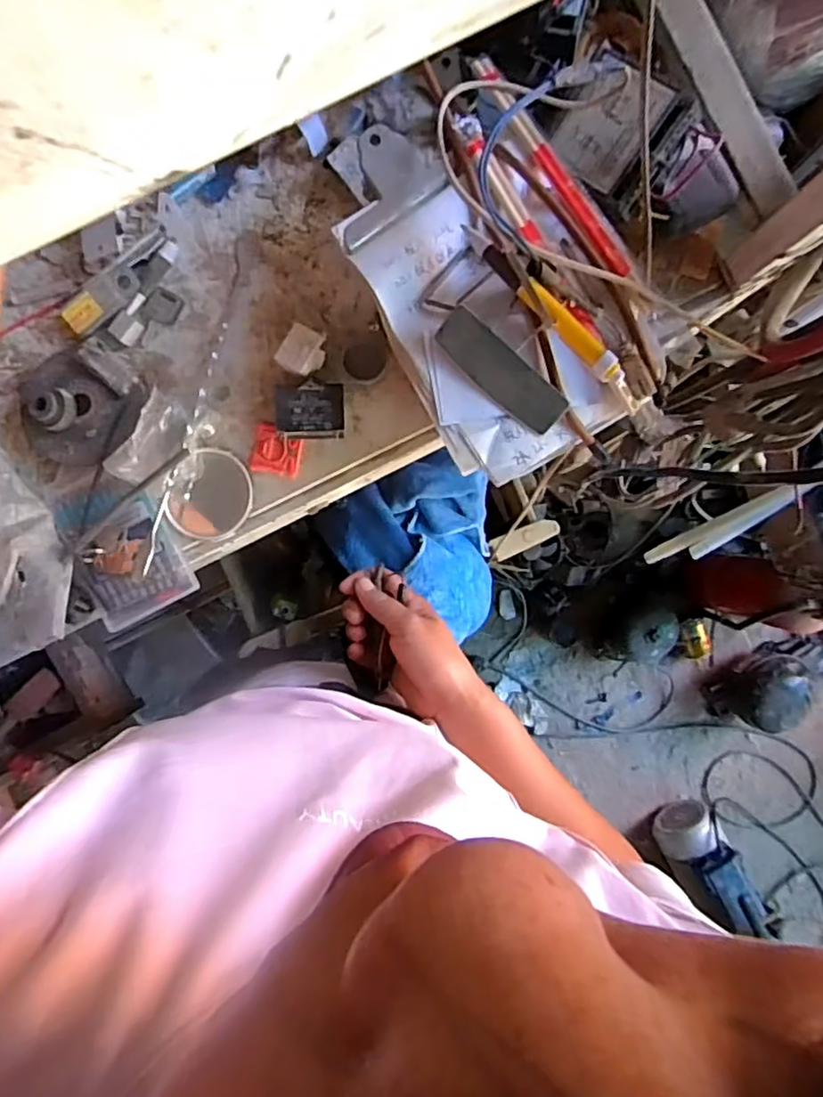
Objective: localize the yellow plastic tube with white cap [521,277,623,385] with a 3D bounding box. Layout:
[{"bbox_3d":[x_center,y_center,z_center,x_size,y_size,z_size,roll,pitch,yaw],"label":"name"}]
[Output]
[{"bbox_3d":[0.093,-0.125,0.364,0.075,0.011,0.012,43,90,-3],"label":"yellow plastic tube with white cap"}]

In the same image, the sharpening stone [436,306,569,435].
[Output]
[{"bbox_3d":[0.054,-0.105,0.377,0.087,0.011,0.029,38,90,-3],"label":"sharpening stone"}]

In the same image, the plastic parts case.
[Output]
[{"bbox_3d":[-0.199,0.003,0.437,0.067,0.015,0.091,-26,93,-1],"label":"plastic parts case"}]

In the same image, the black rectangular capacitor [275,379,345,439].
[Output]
[{"bbox_3d":[-0.071,-0.097,0.442,0.047,0.022,0.039,-2,92,-2],"label":"black rectangular capacitor"}]

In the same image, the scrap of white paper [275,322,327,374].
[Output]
[{"bbox_3d":[-0.076,-0.136,0.437,0.029,0.016,0.031,24,91,-3],"label":"scrap of white paper"}]

